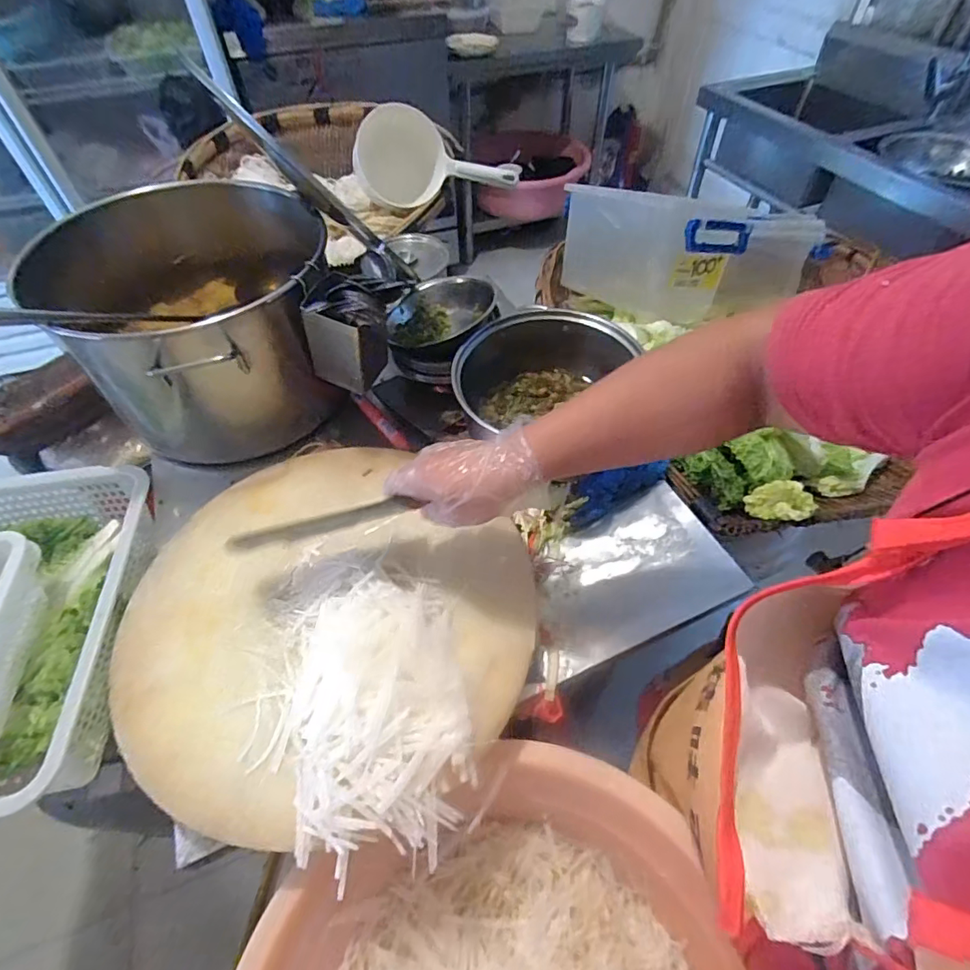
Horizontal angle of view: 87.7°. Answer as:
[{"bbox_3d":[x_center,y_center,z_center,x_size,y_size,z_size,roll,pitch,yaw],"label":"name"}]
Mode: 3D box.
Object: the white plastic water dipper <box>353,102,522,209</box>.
[{"bbox_3d":[-0.089,-0.604,0.918,0.294,0.142,0.075,-11,53,-7],"label":"white plastic water dipper"}]

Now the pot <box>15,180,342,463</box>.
[{"bbox_3d":[-0.351,-0.203,0.669,0.285,0.253,0.306,0,53,1],"label":"pot"}]

